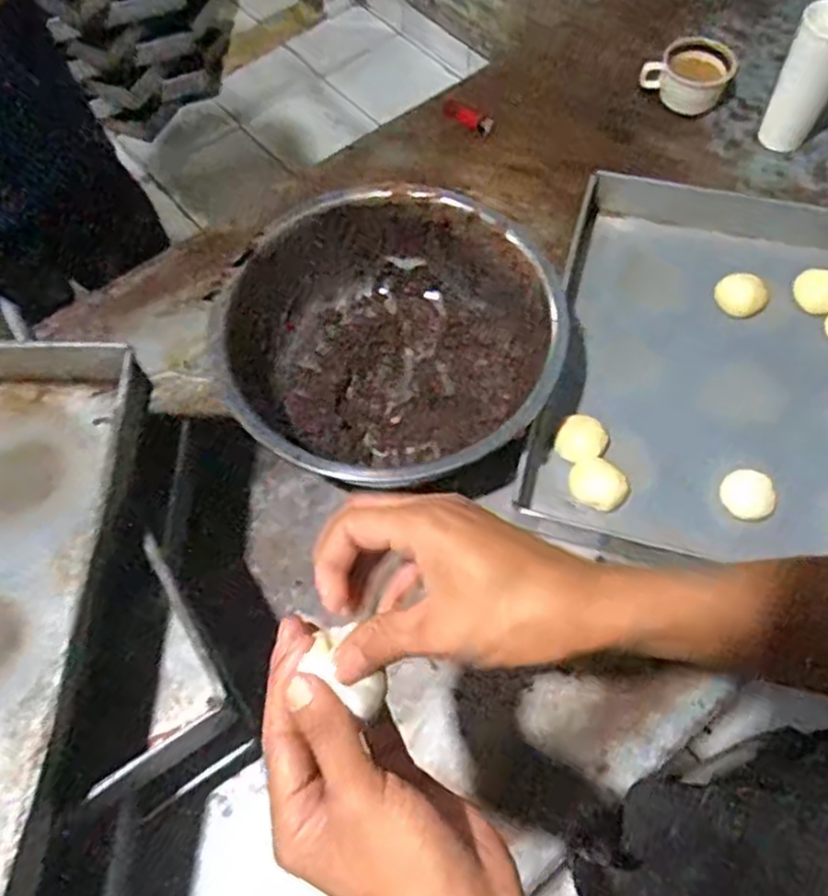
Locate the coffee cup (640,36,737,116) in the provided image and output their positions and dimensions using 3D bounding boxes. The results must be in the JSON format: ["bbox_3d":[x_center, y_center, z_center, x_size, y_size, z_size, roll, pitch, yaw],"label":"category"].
[{"bbox_3d":[0.373,-0.511,0.996,0.117,0.053,0.081,16,65,11],"label":"coffee cup"}]

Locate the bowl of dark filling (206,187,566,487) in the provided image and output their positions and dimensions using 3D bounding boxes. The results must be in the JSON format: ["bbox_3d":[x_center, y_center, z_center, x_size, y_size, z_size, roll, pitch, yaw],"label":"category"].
[{"bbox_3d":[-0.042,-0.118,0.788,0.339,0.125,0.337,-1,63,2],"label":"bowl of dark filling"}]

